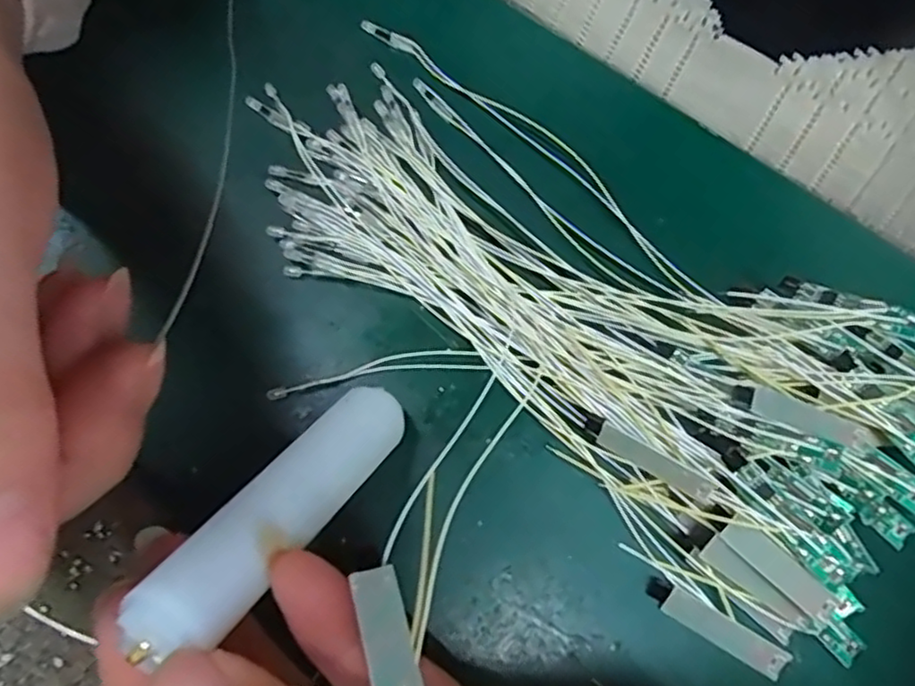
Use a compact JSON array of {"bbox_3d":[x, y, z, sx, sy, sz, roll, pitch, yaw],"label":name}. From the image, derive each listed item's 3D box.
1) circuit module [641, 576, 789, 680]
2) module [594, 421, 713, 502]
[{"bbox_3d":[0.067,0.074,0.175,0.036,0.007,0.007,31,73,10],"label":"circuit module"},{"bbox_3d":[0.052,0.031,0.177,0.031,0.005,0.005,30,72,22],"label":"module"}]

